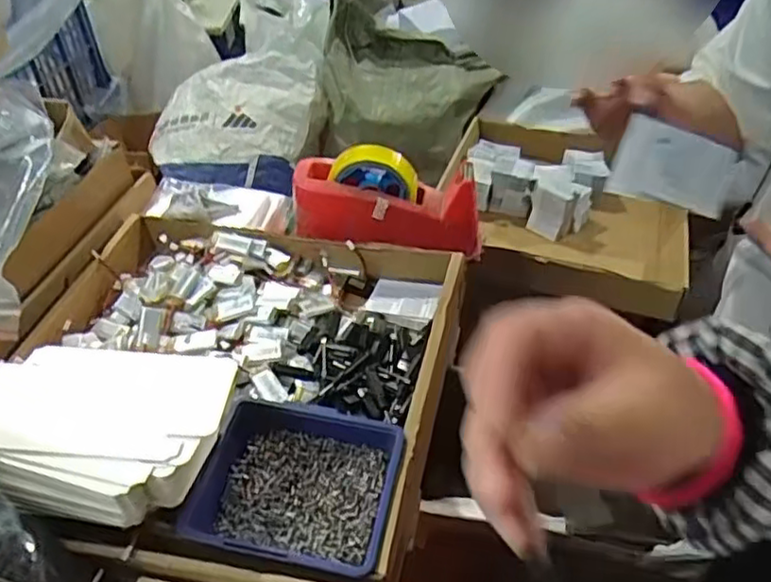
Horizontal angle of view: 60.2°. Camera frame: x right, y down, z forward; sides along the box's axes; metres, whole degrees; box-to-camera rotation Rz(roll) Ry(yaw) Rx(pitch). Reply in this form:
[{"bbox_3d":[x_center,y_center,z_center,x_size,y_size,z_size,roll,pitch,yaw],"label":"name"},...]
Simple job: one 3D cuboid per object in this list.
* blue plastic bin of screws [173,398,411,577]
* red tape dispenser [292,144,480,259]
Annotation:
[{"bbox_3d":[-0.067,0.147,0.498,0.141,0.036,0.120,10,46,9],"label":"blue plastic bin of screws"},{"bbox_3d":[0.001,-0.096,0.712,0.199,0.092,0.070,7,43,10],"label":"red tape dispenser"}]

